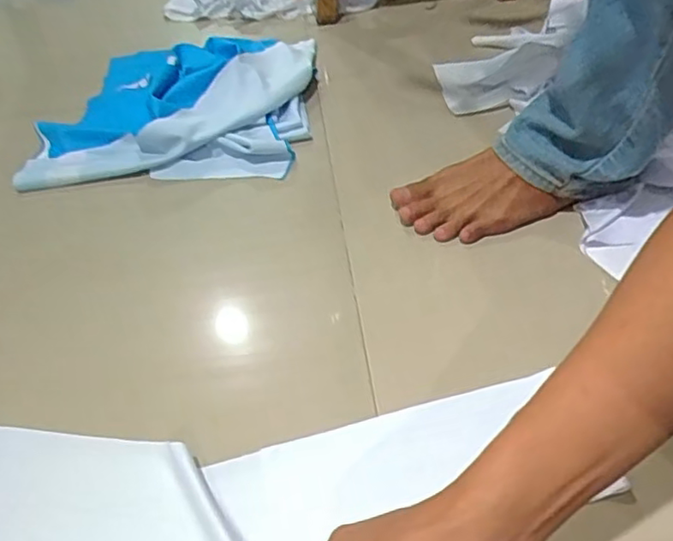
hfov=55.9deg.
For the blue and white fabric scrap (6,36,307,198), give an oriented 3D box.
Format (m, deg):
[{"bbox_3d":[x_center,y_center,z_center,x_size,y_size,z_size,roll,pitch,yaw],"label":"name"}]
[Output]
[{"bbox_3d":[-0.202,-0.222,0.807,0.333,0.073,0.273,-5,44,0],"label":"blue and white fabric scrap"}]

